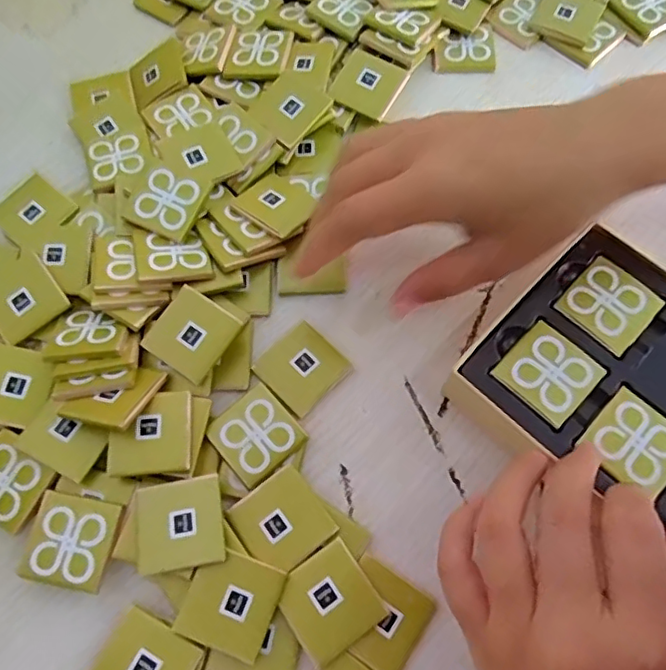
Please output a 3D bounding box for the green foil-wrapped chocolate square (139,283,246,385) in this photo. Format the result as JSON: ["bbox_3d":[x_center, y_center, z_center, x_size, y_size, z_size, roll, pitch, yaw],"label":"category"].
[{"bbox_3d":[-0.067,-0.001,0.275,0.036,0.004,0.036,34,73,10],"label":"green foil-wrapped chocolate square"}]

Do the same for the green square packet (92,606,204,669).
[{"bbox_3d":[-0.076,0.133,0.230,0.036,0.004,0.035,27,72,8],"label":"green square packet"}]

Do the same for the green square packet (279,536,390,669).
[{"bbox_3d":[-0.001,0.110,0.240,0.036,0.004,0.036,-34,74,-12],"label":"green square packet"}]

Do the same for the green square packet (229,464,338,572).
[{"bbox_3d":[-0.022,0.080,0.250,0.036,0.004,0.036,-36,75,-13],"label":"green square packet"}]

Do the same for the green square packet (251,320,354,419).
[{"bbox_3d":[-0.015,0.015,0.282,0.036,0.004,0.035,-43,76,-15],"label":"green square packet"}]

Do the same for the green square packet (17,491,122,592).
[{"bbox_3d":[-0.112,0.087,0.246,0.035,0.004,0.035,12,70,3],"label":"green square packet"}]

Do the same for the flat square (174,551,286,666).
[{"bbox_3d":[-0.042,0.109,0.237,0.036,0.006,0.035,19,71,6],"label":"flat square"}]

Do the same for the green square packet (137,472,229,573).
[{"bbox_3d":[-0.065,0.080,0.246,0.036,0.008,0.035,-7,70,-4],"label":"green square packet"}]

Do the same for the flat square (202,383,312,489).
[{"bbox_3d":[-0.035,0.044,0.263,0.035,0.004,0.035,-40,76,-14],"label":"flat square"}]

